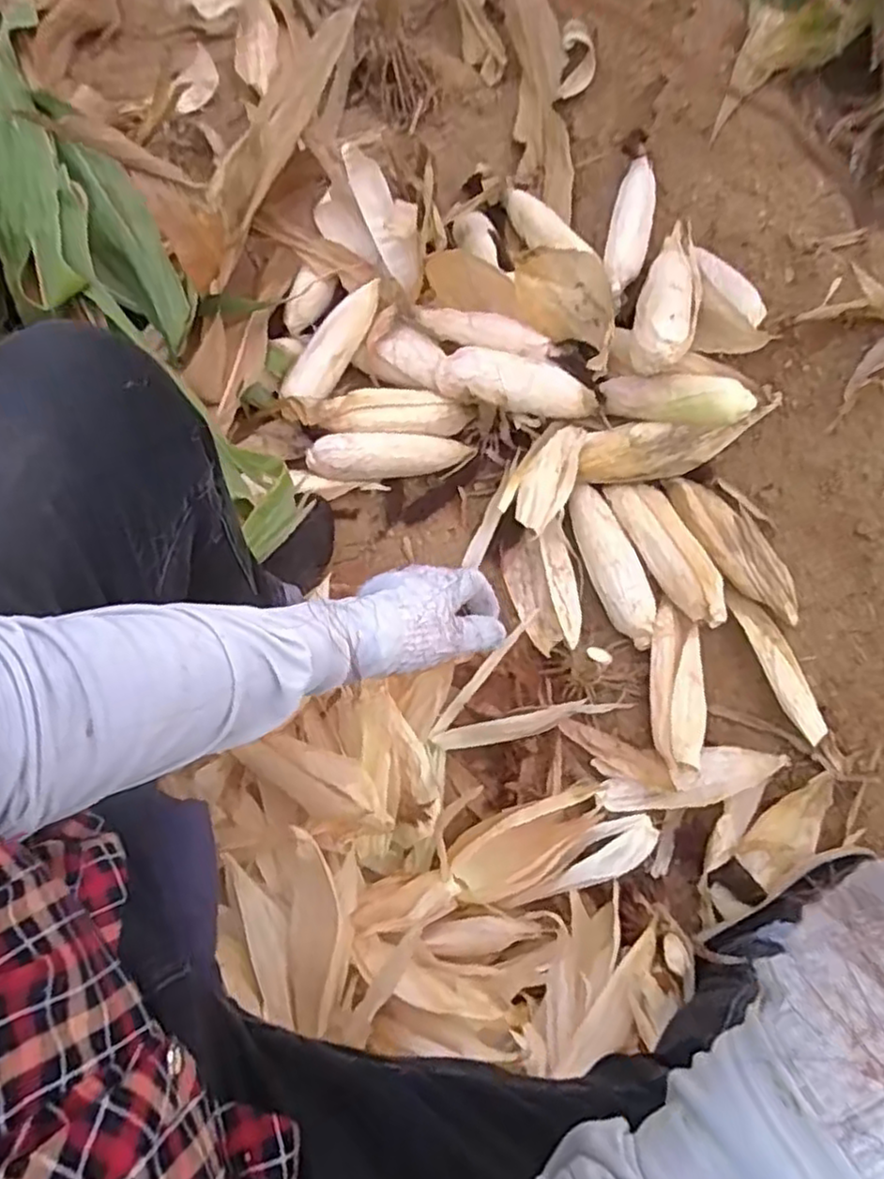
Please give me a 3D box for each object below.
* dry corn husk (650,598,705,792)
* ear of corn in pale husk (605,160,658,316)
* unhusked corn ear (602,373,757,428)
[{"bbox_3d":[0.272,0.117,0.792,0.058,0.038,0.205,6,75,2],"label":"dry corn husk"},{"bbox_3d":[0.247,-0.471,0.907,0.050,0.038,0.203,15,75,5],"label":"ear of corn in pale husk"},{"bbox_3d":[0.268,-0.226,0.808,0.184,0.057,0.047,19,73,42],"label":"unhusked corn ear"}]

